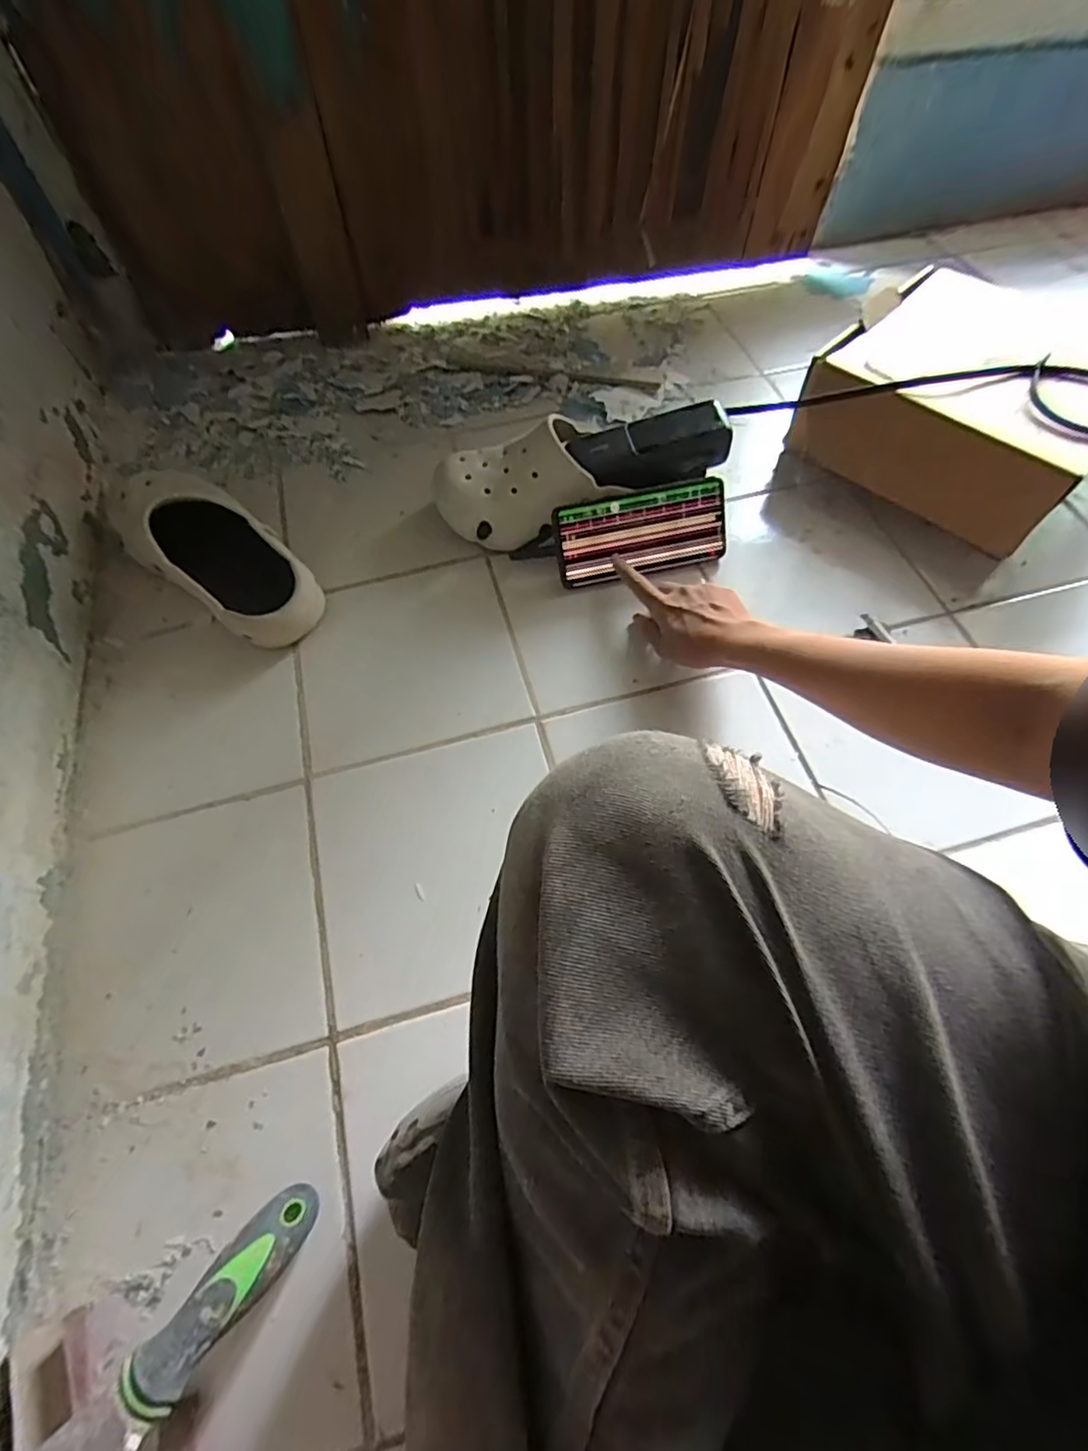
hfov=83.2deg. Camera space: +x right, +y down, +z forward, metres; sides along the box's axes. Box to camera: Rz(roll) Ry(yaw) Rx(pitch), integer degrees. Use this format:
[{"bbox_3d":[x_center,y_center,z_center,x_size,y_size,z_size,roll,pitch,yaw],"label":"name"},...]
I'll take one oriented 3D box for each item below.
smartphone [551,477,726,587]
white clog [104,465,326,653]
[{"bbox_3d":[0.094,-0.185,0.588,0.167,0.075,0.011,-12,26,-5],"label":"smartphone"},{"bbox_3d":[-0.313,-0.172,0.589,0.242,0.083,0.101,35,69,18],"label":"white clog"}]

